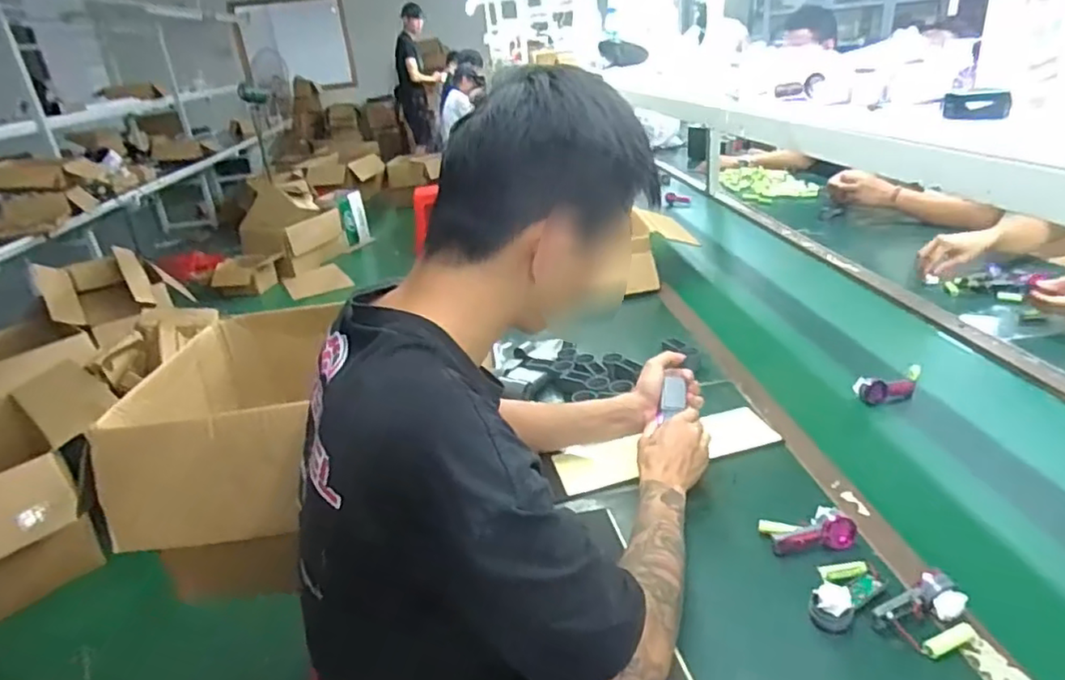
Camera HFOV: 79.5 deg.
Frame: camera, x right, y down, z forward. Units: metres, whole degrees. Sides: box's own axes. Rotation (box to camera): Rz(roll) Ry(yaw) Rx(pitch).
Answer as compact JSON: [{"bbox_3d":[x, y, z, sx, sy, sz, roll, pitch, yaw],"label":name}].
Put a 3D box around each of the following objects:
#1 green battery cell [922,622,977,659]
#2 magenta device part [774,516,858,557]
[{"bbox_3d":[0.396,0.285,0.605,0.061,0.013,0.017,-15,27,-18],"label":"green battery cell"},{"bbox_3d":[0.323,0.230,0.735,0.093,0.040,0.026,-5,25,3],"label":"magenta device part"}]

